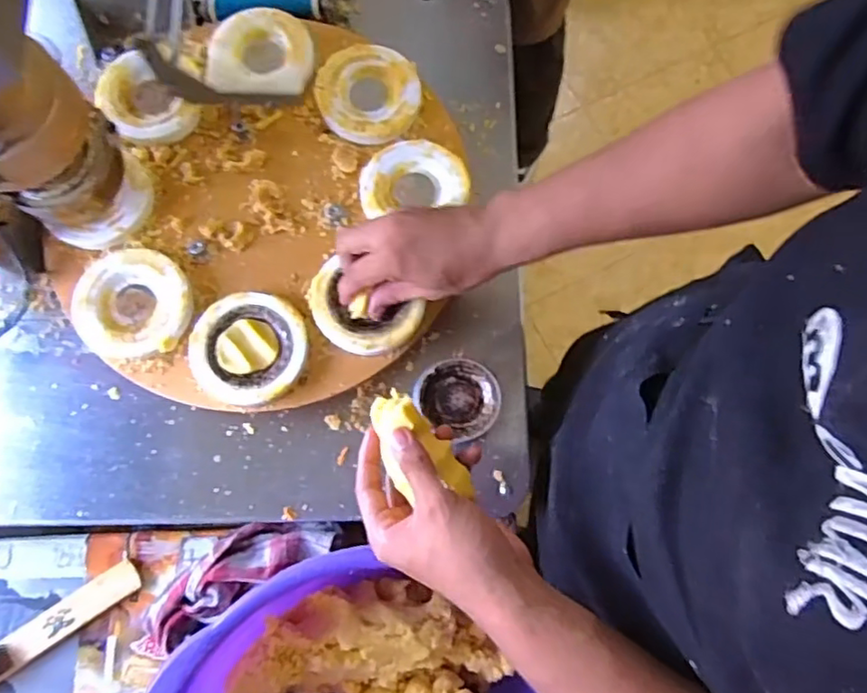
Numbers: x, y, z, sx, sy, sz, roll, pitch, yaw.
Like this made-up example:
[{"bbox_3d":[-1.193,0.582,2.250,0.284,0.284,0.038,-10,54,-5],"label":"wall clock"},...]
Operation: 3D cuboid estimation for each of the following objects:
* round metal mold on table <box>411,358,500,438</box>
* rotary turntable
[{"bbox_3d":[0.023,0.051,0.586,0.080,0.037,0.074,28,78,6],"label":"round metal mold on table"},{"bbox_3d":[-0.164,-0.130,0.579,0.362,0.032,0.368,3,77,0],"label":"rotary turntable"}]

